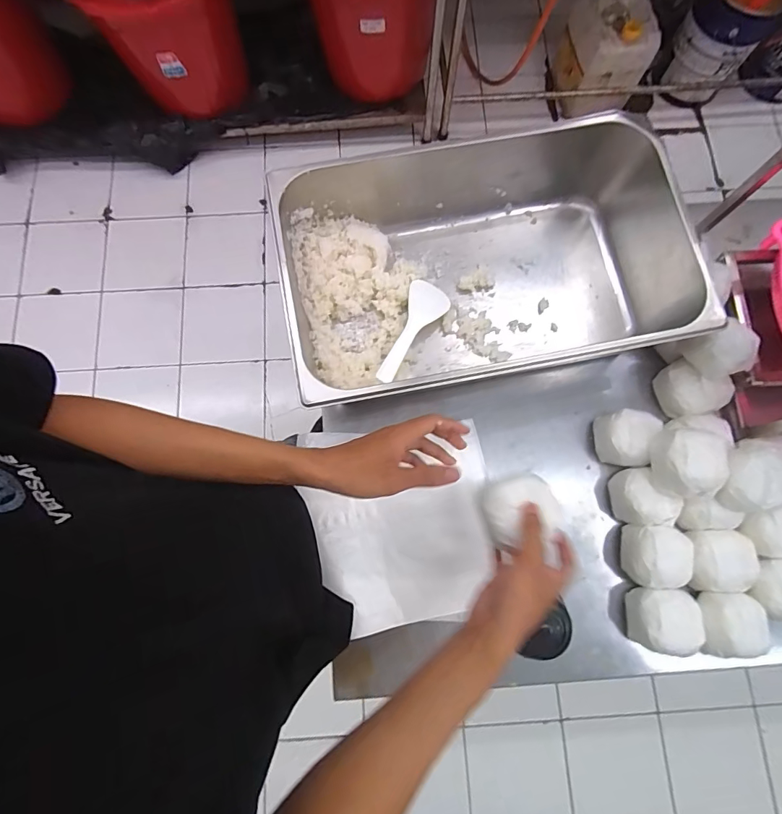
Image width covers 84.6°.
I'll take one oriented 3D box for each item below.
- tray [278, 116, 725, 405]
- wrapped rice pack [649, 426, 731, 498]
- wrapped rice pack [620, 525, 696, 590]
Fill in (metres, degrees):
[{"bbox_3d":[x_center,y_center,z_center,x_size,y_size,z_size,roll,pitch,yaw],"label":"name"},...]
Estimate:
[{"bbox_3d":[0.139,-0.186,0.607,0.547,0.153,0.313,-11,78,-4],"label":"tray"},{"bbox_3d":[0.382,0.068,0.555,0.090,0.061,0.089,18,77,3],"label":"wrapped rice pack"},{"bbox_3d":[0.359,0.201,0.573,0.076,0.062,0.077,6,77,0],"label":"wrapped rice pack"}]

